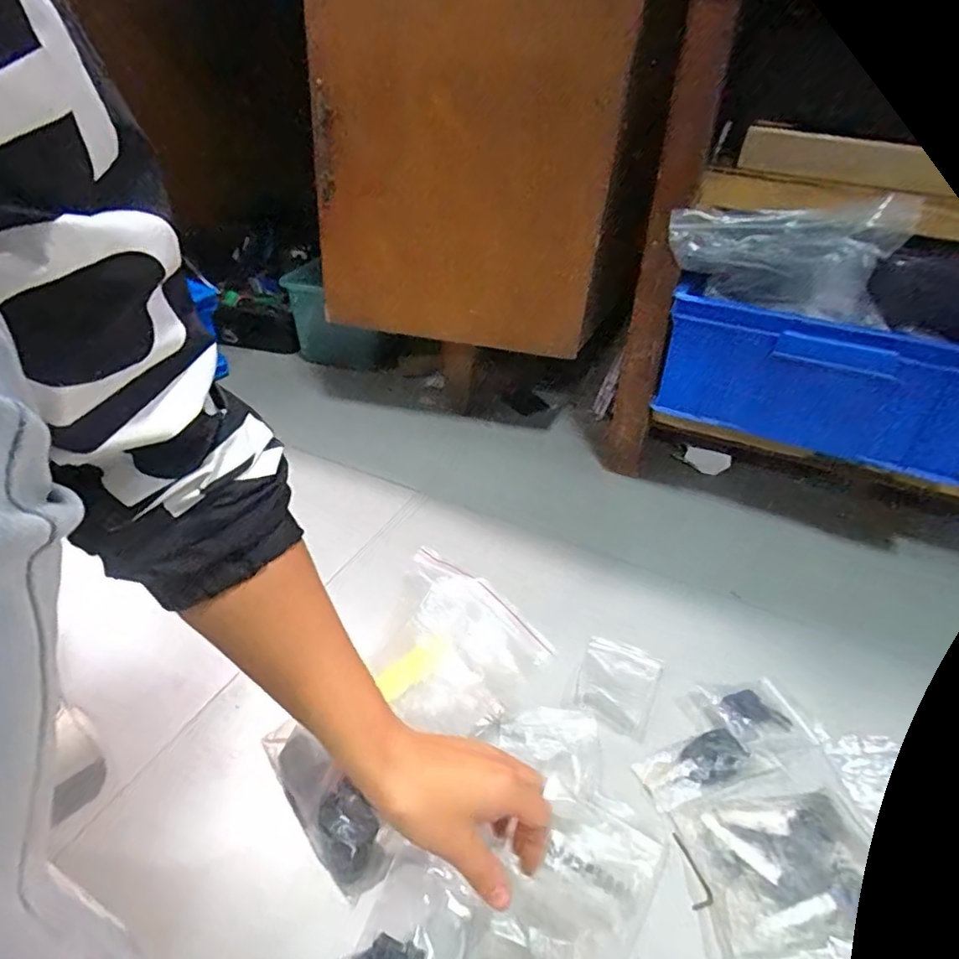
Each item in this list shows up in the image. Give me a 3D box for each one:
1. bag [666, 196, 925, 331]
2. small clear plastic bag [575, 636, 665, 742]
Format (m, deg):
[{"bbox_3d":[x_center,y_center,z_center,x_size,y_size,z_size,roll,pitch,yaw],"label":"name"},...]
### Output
[{"bbox_3d":[0.316,-0.231,0.610,0.232,0.109,0.062,14,35,16],"label":"bag"},{"bbox_3d":[0.123,0.183,0.525,0.068,0.012,0.088,17,36,20],"label":"small clear plastic bag"}]

